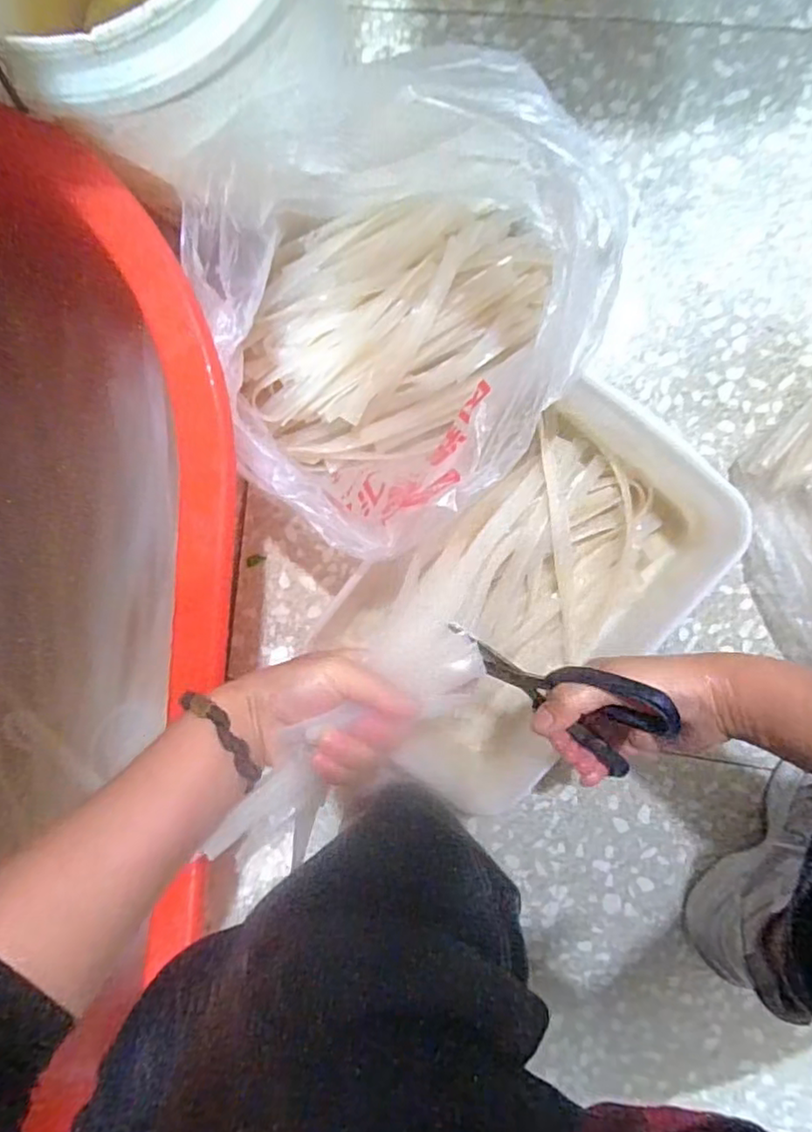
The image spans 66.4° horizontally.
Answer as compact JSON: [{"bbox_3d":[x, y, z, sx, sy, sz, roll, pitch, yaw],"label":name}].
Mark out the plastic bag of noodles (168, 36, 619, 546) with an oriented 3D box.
[{"bbox_3d":[-0.012,-0.176,0.448,0.259,0.195,0.270,-37,91,7],"label":"plastic bag of noodles"}]

